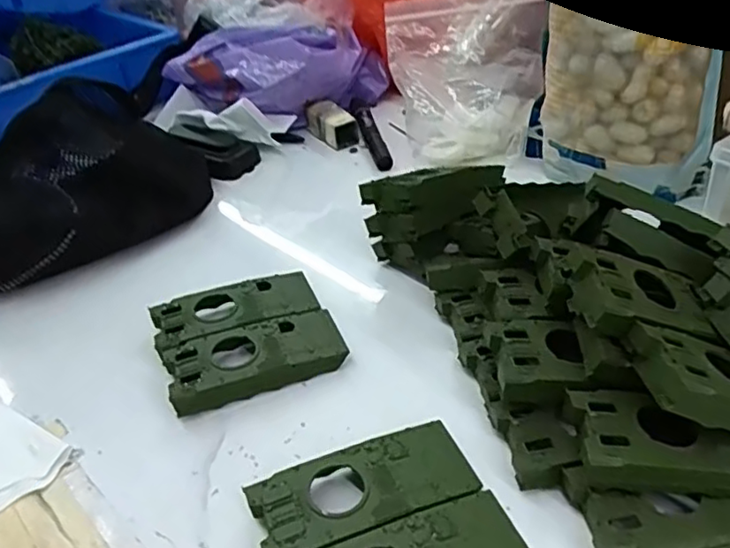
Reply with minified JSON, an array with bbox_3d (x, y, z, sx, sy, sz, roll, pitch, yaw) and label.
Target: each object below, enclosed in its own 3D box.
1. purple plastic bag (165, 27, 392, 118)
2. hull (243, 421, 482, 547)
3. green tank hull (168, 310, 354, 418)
[{"bbox_3d":[-0.082,-0.204,0.645,0.218,0.084,0.088,-15,38,-12],"label":"purple plastic bag"},{"bbox_3d":[0.000,0.106,0.306,0.103,0.020,0.048,-17,38,-14],"label":"hull"},{"bbox_3d":[-0.065,0.051,0.387,0.102,0.022,0.047,-18,39,-15],"label":"green tank hull"}]

